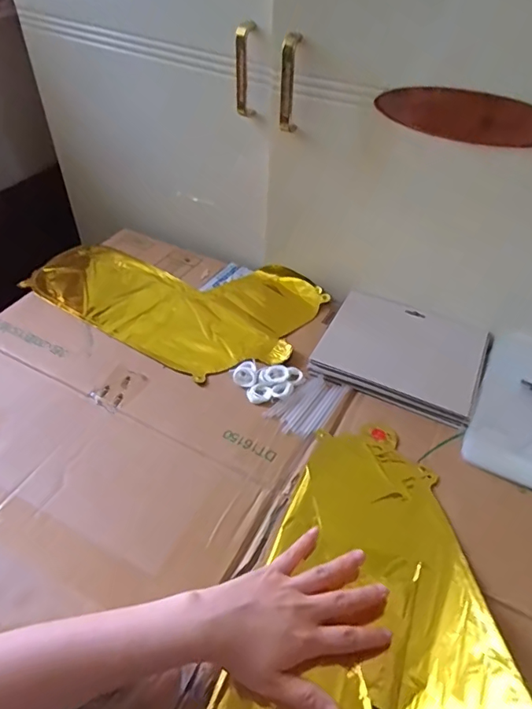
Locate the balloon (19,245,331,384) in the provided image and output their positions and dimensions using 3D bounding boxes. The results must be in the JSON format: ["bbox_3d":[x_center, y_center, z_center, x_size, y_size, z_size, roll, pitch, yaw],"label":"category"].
[{"bbox_3d":[-0.138,-0.085,0.722,0.396,0.019,0.242,21,47,17],"label":"balloon"}]

